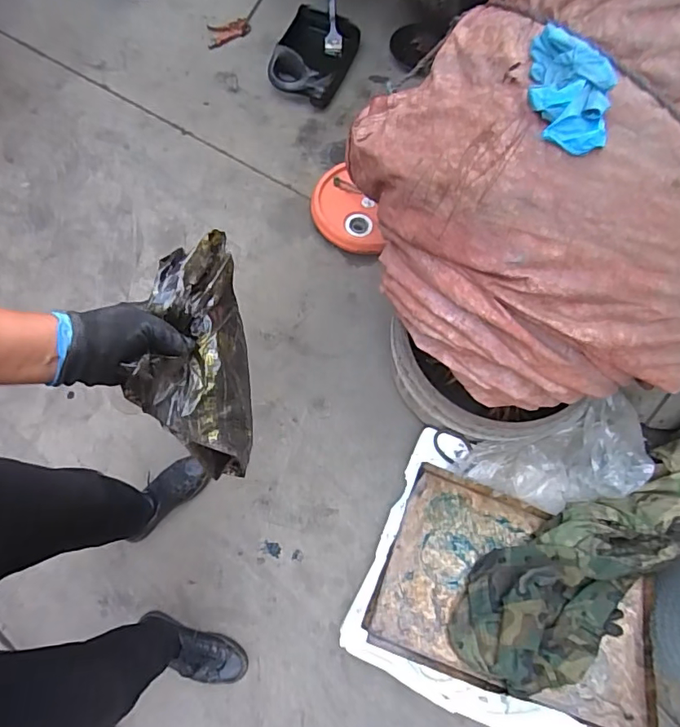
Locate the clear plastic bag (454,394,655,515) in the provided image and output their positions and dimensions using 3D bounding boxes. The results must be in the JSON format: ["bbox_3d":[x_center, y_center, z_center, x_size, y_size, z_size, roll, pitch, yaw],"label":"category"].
[{"bbox_3d":[0.513,0.218,1.126,0.457,0.114,0.210,-16,73,-14],"label":"clear plastic bag"}]

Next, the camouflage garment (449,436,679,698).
[{"bbox_3d":[0.578,0.361,1.019,0.777,0.142,0.247,-34,78,-18],"label":"camouflage garment"}]

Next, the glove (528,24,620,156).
[{"bbox_3d":[0.288,-0.349,0.623,0.090,0.065,0.153,9,68,-5],"label":"glove"}]

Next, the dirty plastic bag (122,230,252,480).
[{"bbox_3d":[-0.169,-0.009,0.574,0.113,0.122,0.268,-8,73,-4],"label":"dirty plastic bag"}]

